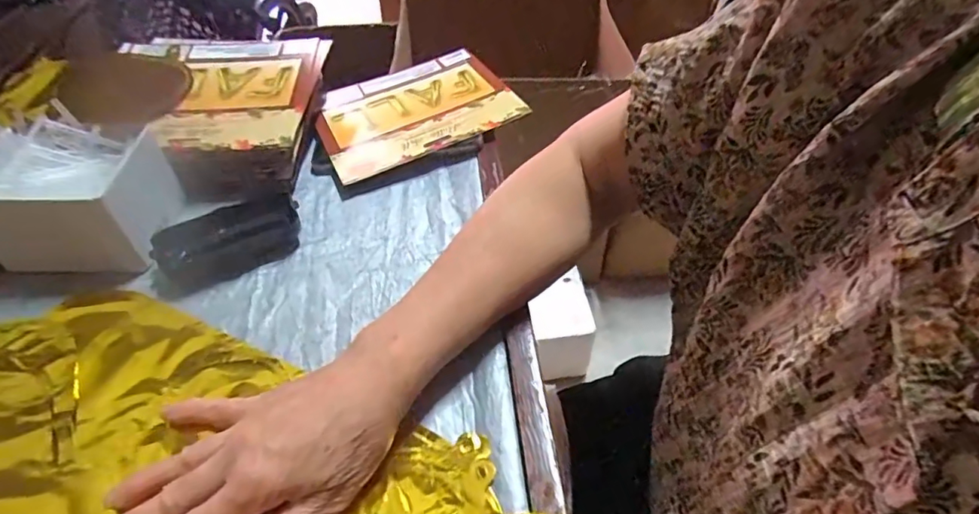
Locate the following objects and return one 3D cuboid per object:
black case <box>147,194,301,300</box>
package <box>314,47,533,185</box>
[{"bbox_3d":[-0.213,-0.014,0.443,0.109,0.025,0.059,-28,53,-24],"label":"black case"},{"bbox_3d":[-0.078,-0.152,0.557,0.191,0.029,0.153,-19,51,-15],"label":"package"}]

